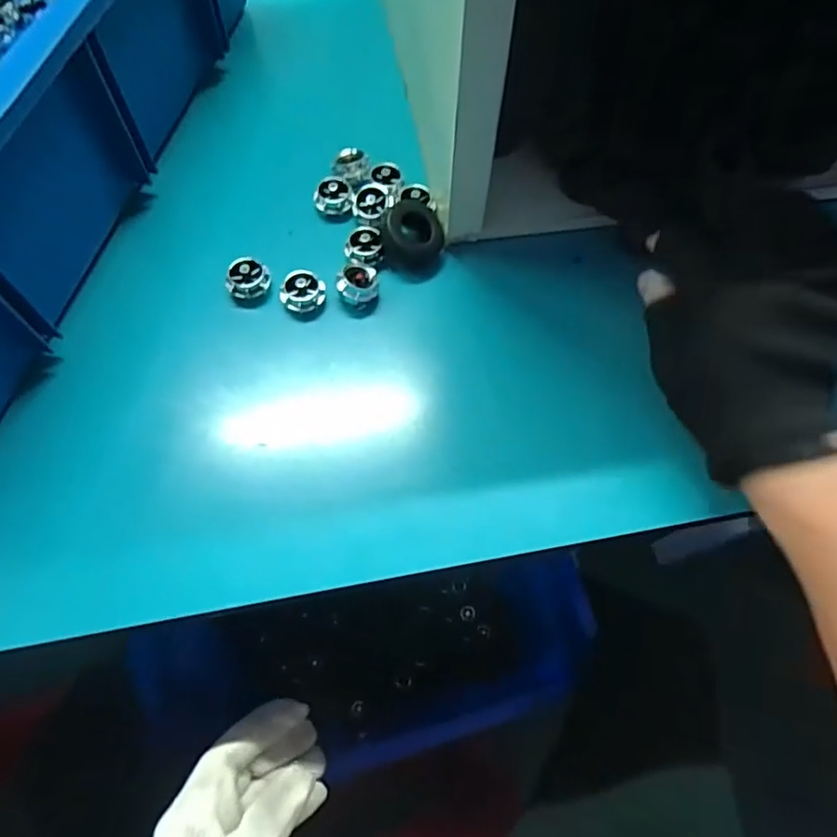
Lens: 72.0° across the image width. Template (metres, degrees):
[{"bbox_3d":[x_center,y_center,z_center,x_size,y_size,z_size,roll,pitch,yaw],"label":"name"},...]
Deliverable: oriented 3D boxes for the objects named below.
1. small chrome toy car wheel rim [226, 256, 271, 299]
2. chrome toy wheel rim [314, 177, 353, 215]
[{"bbox_3d":[-0.101,-0.084,0.342,0.023,0.015,0.019,5,66,0],"label":"small chrome toy car wheel rim"},{"bbox_3d":[-0.055,-0.145,0.373,0.024,0.009,0.023,-4,66,-3],"label":"chrome toy wheel rim"}]

